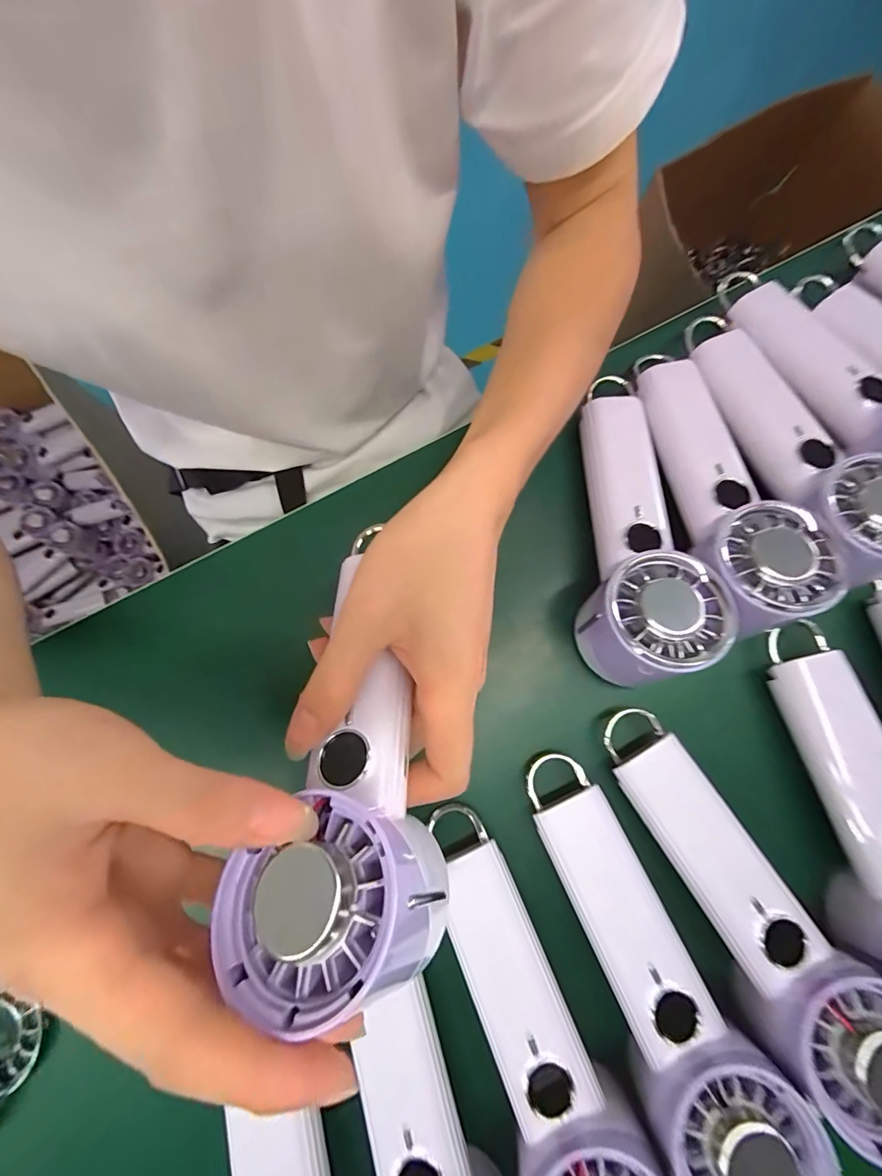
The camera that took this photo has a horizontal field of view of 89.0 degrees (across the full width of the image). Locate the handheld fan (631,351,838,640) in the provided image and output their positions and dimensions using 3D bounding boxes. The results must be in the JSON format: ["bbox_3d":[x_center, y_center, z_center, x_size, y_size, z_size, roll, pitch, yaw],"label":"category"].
[{"bbox_3d":[0.161,-0.066,0.279,0.063,0.059,0.196,-10,65,-2],"label":"handheld fan"}]

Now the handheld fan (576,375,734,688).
[{"bbox_3d":[0.106,-0.044,0.257,0.069,0.057,0.194,-8,80,-2],"label":"handheld fan"}]

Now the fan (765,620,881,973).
[{"bbox_3d":[0.224,0.112,0.228,0.064,0.055,0.190,-17,80,-3],"label":"fan"}]

